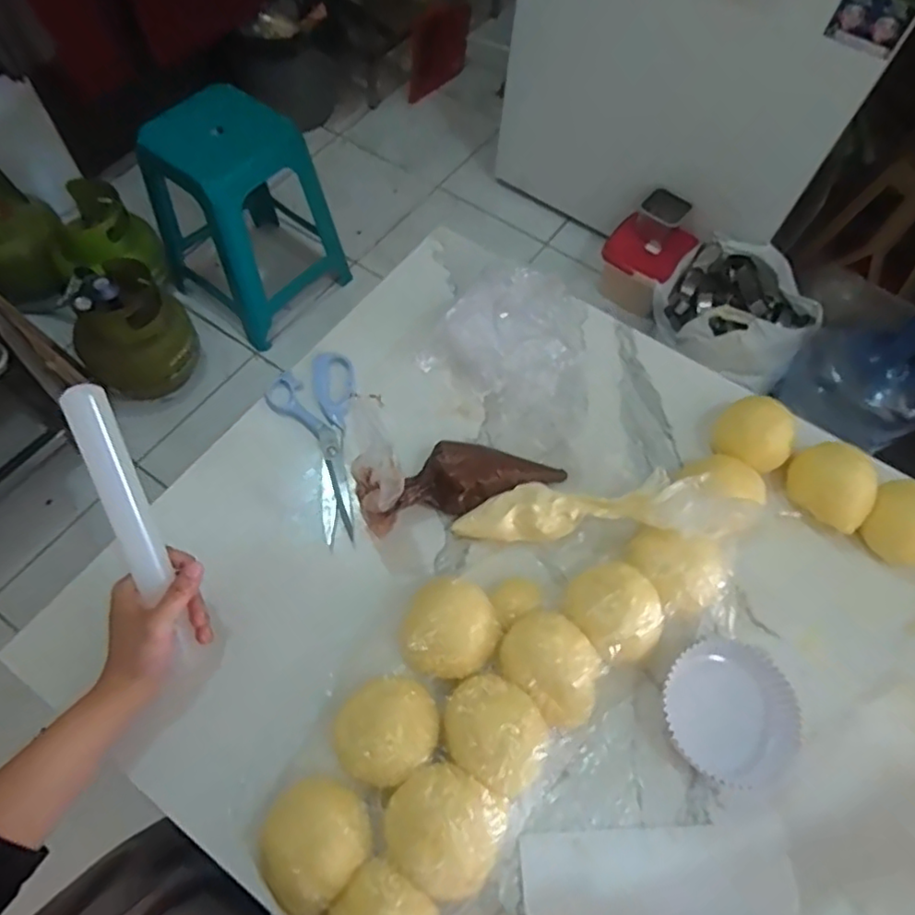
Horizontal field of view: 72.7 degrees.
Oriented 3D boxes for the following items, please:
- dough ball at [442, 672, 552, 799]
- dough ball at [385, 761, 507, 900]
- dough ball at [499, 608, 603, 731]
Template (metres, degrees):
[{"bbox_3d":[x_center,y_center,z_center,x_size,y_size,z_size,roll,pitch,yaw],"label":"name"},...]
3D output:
[{"bbox_3d":[0.025,0.203,0.459,0.081,0.046,0.067,40,68,17],"label":"dough ball"},{"bbox_3d":[-0.008,0.258,0.434,0.076,0.045,0.072,1,62,-2],"label":"dough ball"},{"bbox_3d":[0.072,0.162,0.480,0.068,0.054,0.089,-41,71,-17],"label":"dough ball"}]

